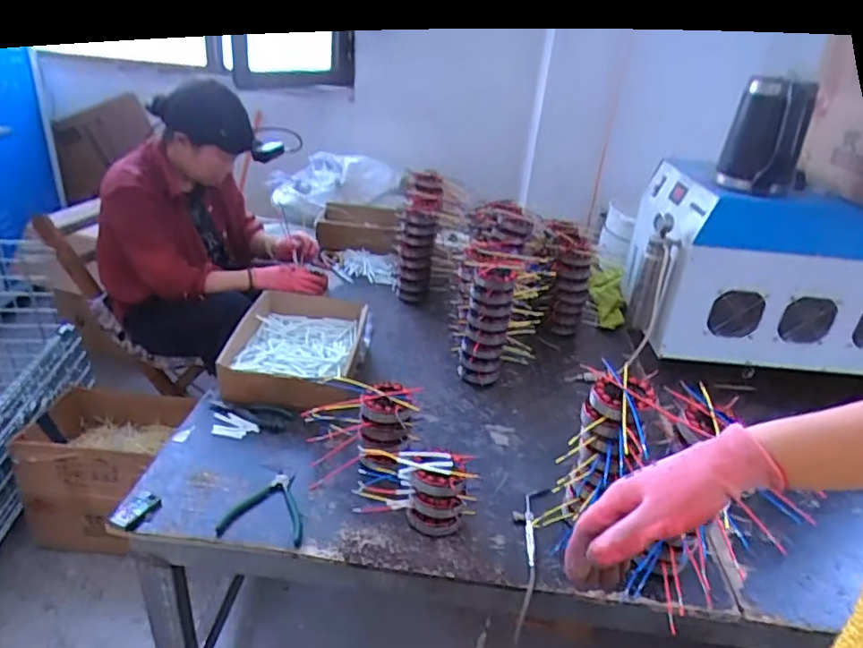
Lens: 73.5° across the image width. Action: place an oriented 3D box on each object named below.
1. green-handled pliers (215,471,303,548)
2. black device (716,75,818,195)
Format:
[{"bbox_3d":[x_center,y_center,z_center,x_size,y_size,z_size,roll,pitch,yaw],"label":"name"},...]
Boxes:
[{"bbox_3d":[-0.245,0.285,0.894,0.127,0.018,0.132,8,29,5],"label":"green-handled pliers"},{"bbox_3d":[0.686,-0.380,1.164,0.156,0.209,0.159,21,32,26],"label":"black device"}]

